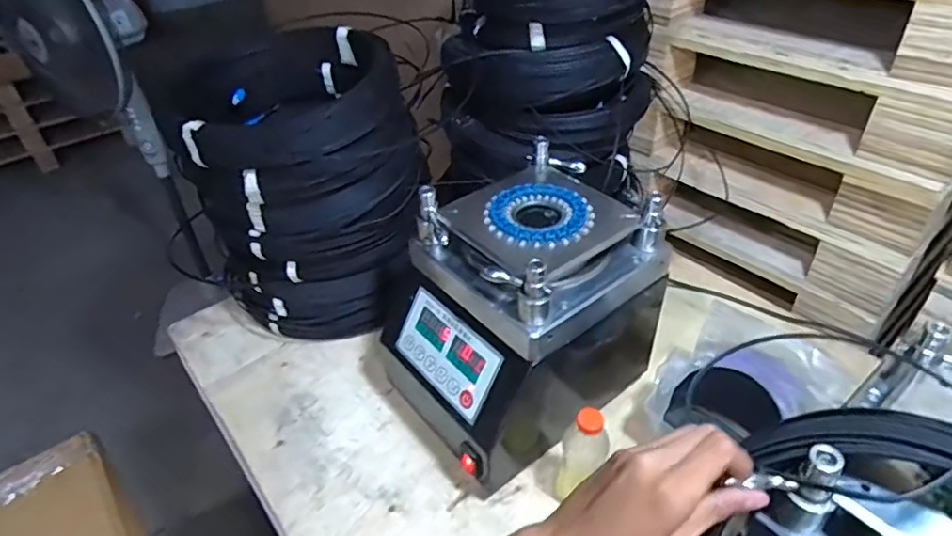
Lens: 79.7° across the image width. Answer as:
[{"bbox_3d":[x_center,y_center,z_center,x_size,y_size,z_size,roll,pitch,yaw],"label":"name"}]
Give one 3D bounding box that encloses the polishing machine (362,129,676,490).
[{"bbox_3d":[0.053,0.048,0.704,0.291,0.277,0.236,-26,44,-25],"label":"polishing machine"}]

